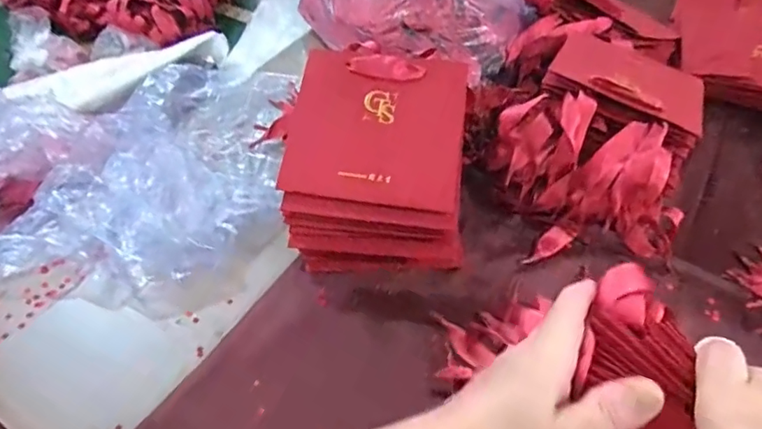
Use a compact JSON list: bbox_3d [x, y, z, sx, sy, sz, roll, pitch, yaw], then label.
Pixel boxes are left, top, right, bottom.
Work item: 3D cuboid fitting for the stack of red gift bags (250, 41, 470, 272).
[{"bbox_3d":[-0.009,-0.045,0.464,0.159,0.113,0.161,1,52,-3],"label":"stack of red gift bags"}]

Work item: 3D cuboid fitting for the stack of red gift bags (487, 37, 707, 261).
[{"bbox_3d":[0.205,-0.080,0.516,0.183,0.109,0.245,16,53,9],"label":"stack of red gift bags"}]

